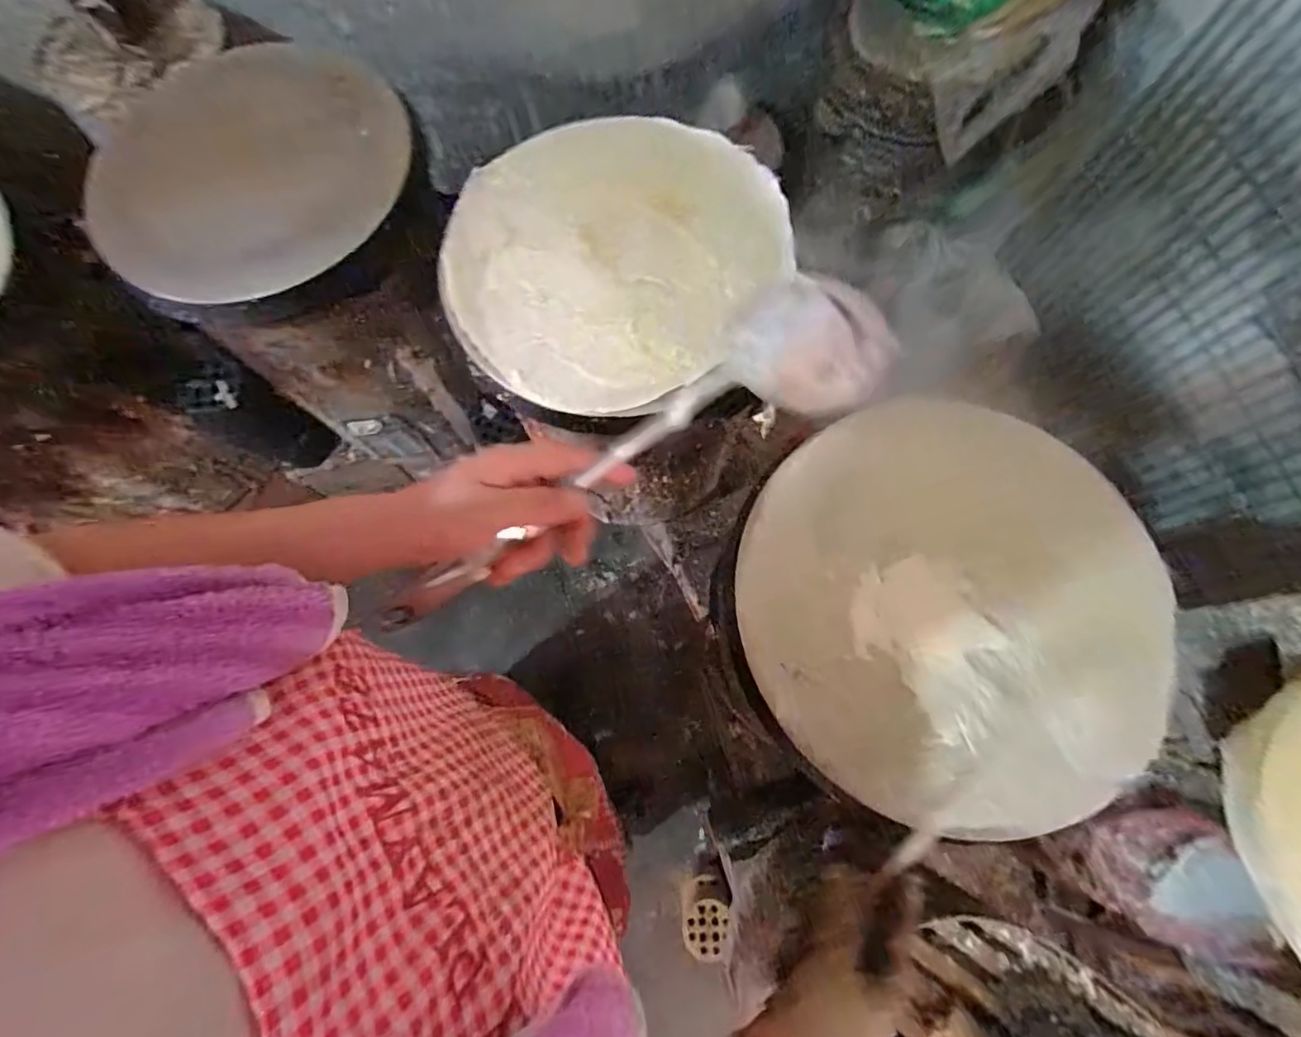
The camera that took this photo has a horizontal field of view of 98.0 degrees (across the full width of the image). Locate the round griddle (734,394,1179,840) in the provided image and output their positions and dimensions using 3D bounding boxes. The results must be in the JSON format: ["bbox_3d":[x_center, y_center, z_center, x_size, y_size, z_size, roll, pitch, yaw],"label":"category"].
[{"bbox_3d":[0.264,0.072,0.495,0.354,0.027,0.357,-1,73,2],"label":"round griddle"}]

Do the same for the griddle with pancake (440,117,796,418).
[{"bbox_3d":[-0.047,-0.286,0.609,0.333,0.040,0.352,-1,73,2],"label":"griddle with pancake"}]

